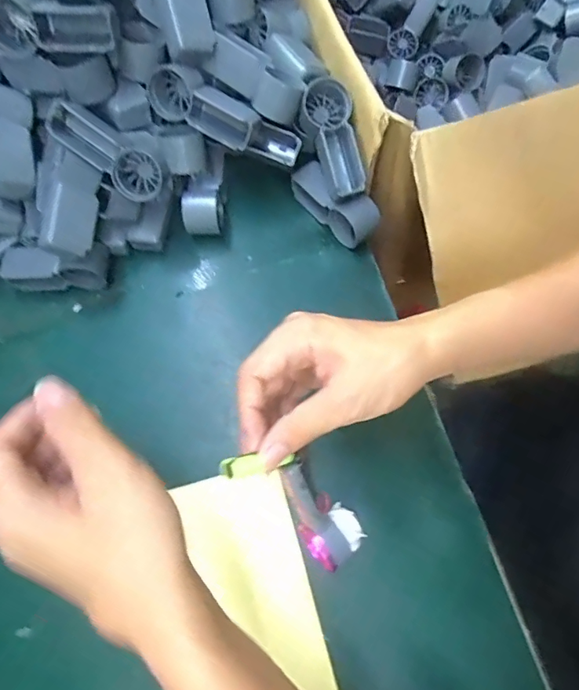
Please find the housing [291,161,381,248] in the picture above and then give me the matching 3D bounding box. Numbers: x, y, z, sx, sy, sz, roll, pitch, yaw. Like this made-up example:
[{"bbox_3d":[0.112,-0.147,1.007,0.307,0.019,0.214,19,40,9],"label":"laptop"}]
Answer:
[{"bbox_3d":[0.039,-0.127,0.437,0.089,0.047,0.028,41,79,14],"label":"housing"}]

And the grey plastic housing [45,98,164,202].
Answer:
[{"bbox_3d":[-0.152,-0.159,0.397,0.098,0.029,0.039,36,73,-19],"label":"grey plastic housing"}]

